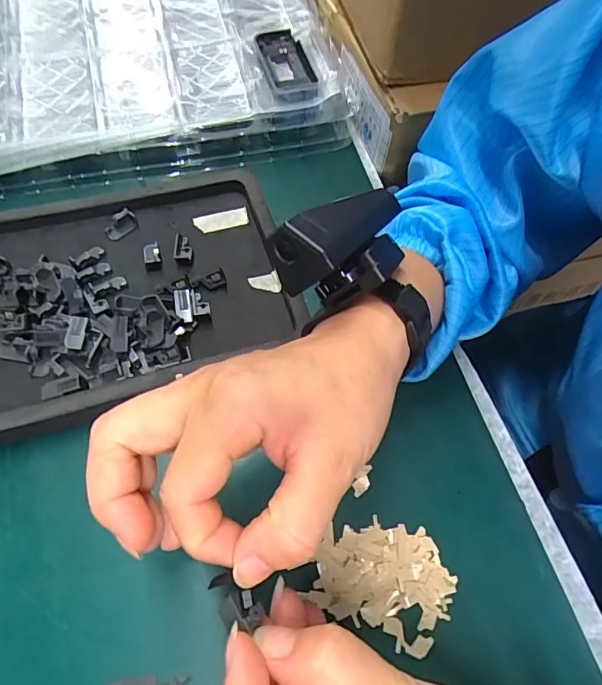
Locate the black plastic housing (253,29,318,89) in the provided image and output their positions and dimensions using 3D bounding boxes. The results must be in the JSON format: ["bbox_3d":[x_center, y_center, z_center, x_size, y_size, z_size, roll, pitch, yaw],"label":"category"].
[{"bbox_3d":[-0.013,-0.233,0.378,0.038,0.011,0.073,-18,65,-10],"label":"black plastic housing"}]

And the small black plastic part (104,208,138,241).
[{"bbox_3d":[-0.123,-0.081,0.315,0.012,0.010,0.023,39,68,17],"label":"small black plastic part"}]

